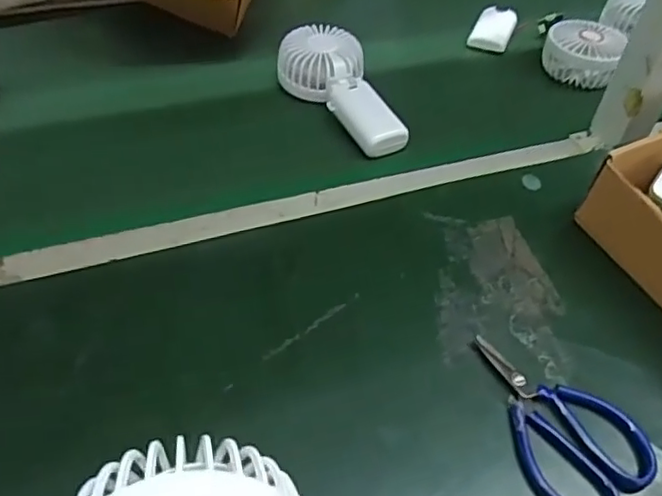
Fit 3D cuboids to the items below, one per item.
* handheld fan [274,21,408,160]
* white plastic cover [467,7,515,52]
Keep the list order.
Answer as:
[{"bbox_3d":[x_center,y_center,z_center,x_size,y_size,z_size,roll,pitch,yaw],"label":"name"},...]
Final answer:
[{"bbox_3d":[0.009,-0.155,0.591,0.082,0.040,0.172,-15,53,-17],"label":"handheld fan"},{"bbox_3d":[0.197,-0.266,0.732,0.045,0.010,0.084,19,51,9],"label":"white plastic cover"}]

